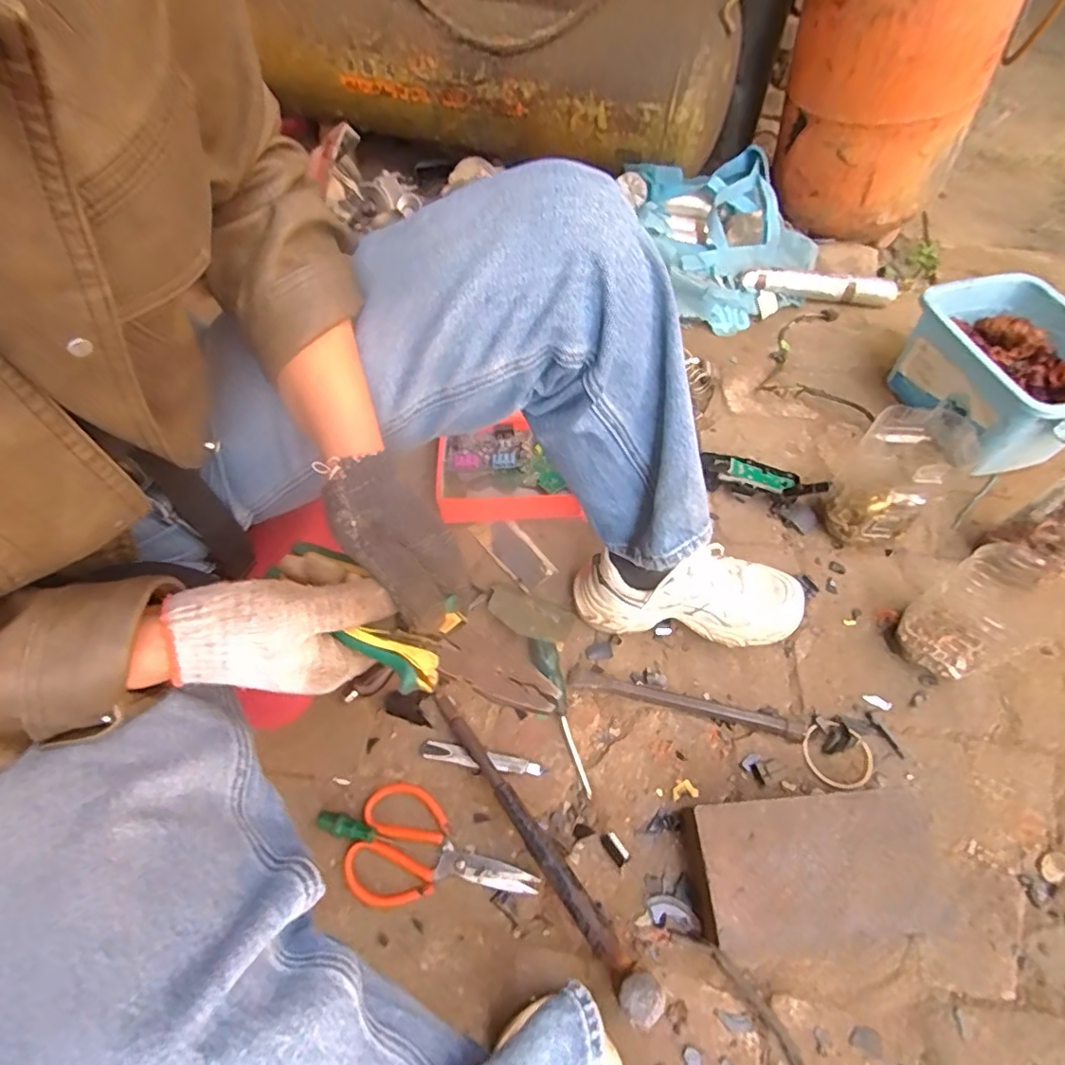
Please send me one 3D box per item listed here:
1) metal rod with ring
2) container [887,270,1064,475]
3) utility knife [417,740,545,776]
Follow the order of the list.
[{"bbox_3d":[0.205,0.217,0.630,0.333,0.016,0.071,10,59,8],"label":"metal rod with ring"},{"bbox_3d":[0.659,-0.214,0.792,0.182,0.151,0.286,-17,59,-8],"label":"container"},{"bbox_3d":[-0.057,0.251,0.620,0.139,0.012,0.020,8,59,7],"label":"utility knife"}]

